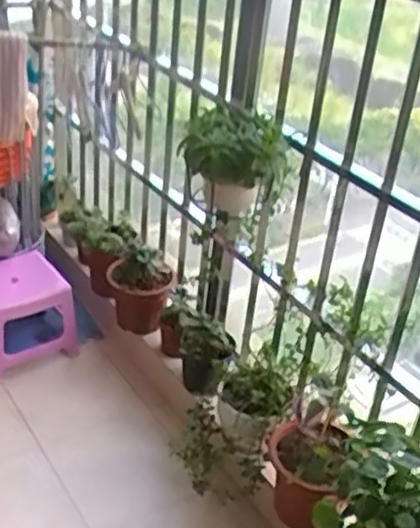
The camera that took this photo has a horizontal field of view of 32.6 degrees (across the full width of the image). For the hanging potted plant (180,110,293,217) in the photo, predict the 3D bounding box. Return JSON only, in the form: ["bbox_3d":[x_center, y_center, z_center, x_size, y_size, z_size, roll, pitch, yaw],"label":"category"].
[{"bbox_3d":[0.056,-0.201,1.454,0.210,0.184,0.231,10,31,6],"label":"hanging potted plant"}]

